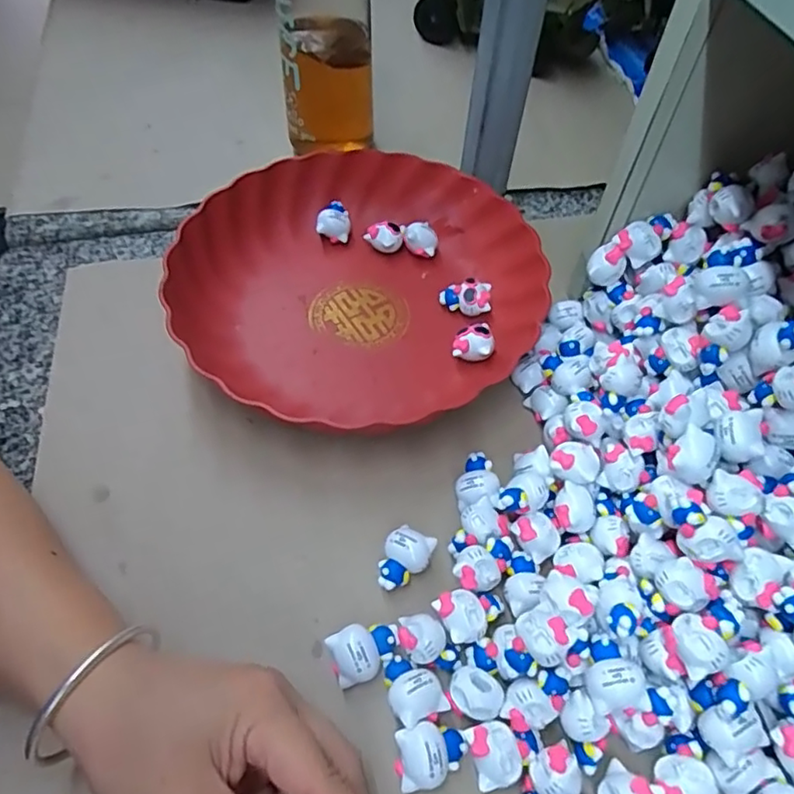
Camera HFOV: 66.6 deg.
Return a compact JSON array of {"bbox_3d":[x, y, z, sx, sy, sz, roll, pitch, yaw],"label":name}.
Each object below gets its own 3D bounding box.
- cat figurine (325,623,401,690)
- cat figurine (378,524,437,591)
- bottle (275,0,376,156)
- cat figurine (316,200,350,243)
[{"bbox_3d":[-0.015,0.124,0.294,0.034,0.022,0.024,-18,58,-13],"label":"cat figurine"},{"bbox_3d":[0.004,0.087,0.319,0.024,0.018,0.030,19,57,11],"label":"cat figurine"},{"bbox_3d":[-0.055,-0.287,0.454,0.073,0.198,0.066,-3,56,-4],"label":"bottle"},{"bbox_3d":[-0.049,-0.136,0.473,0.023,0.028,0.026,7,56,3],"label":"cat figurine"}]

